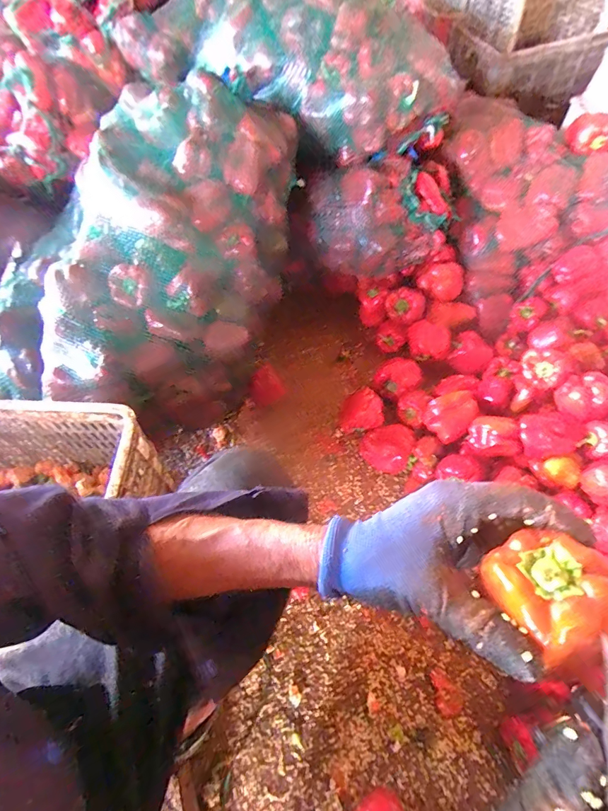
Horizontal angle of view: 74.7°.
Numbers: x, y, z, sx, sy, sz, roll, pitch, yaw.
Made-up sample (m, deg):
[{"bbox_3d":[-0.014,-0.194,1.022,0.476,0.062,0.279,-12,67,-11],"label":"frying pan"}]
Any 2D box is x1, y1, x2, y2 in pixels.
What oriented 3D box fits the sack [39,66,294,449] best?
[{"bbox_3d":[-0.278,-0.279,0.854,0.416,0.429,0.643,8,59,7],"label":"sack"}]

